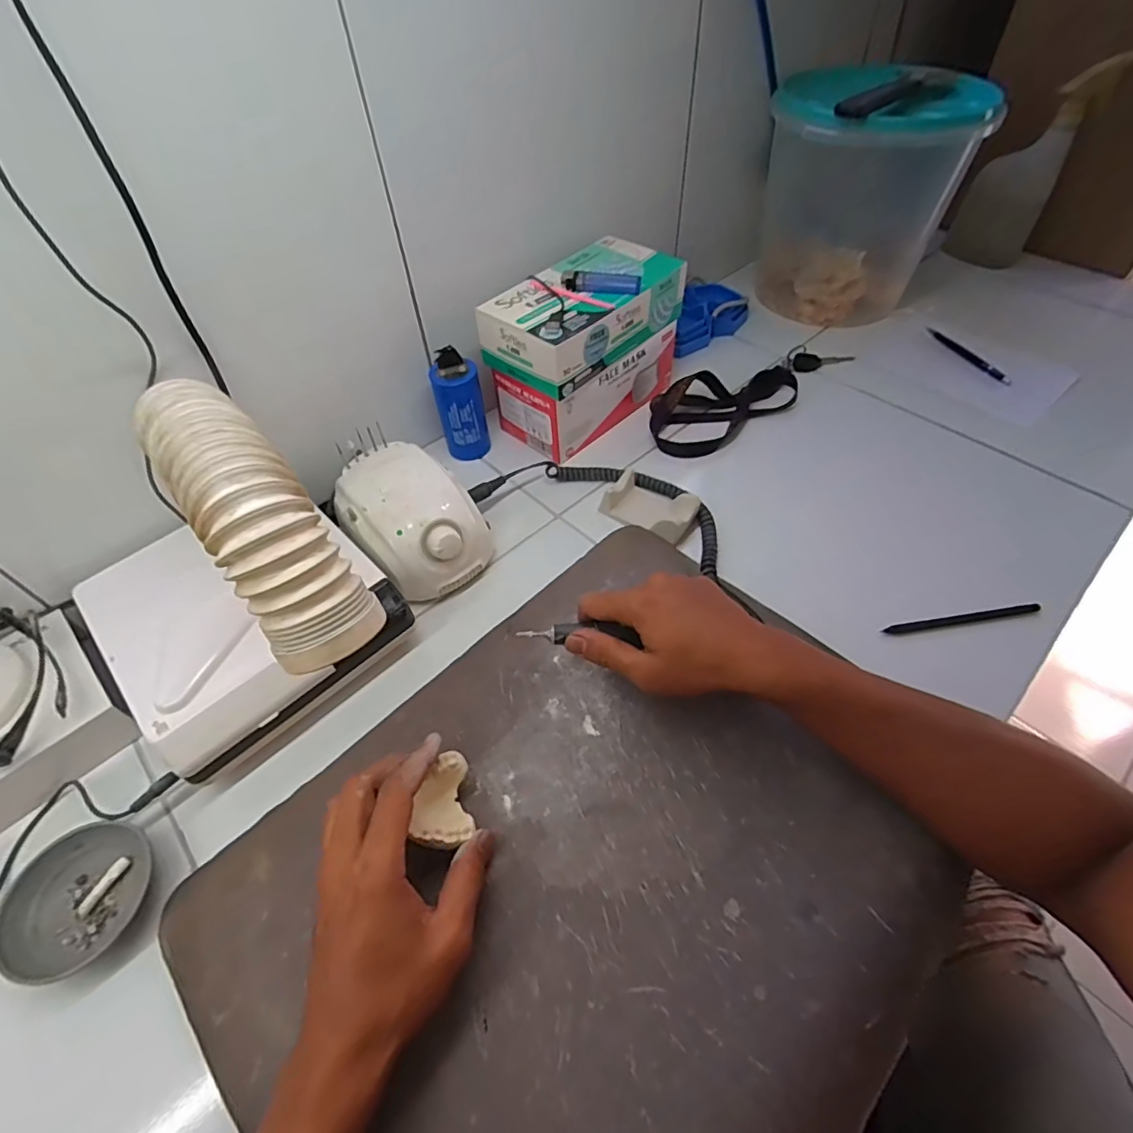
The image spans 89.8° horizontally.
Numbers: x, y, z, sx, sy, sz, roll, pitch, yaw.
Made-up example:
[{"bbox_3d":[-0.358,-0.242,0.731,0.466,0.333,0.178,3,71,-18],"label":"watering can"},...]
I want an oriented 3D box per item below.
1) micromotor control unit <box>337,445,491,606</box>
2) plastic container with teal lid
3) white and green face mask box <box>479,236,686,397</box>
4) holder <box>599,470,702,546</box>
[{"bbox_3d":[-0.142,-0.043,0.530,0.103,0.077,0.139,-38,58,-24],"label":"micromotor control unit"},{"bbox_3d":[0.368,-0.482,0.749,0.216,0.235,0.200,-12,51,-6],"label":"plastic container with teal lid"},{"bbox_3d":[0.021,-0.271,0.602,0.110,0.066,0.210,37,61,26],"label":"white and green face mask box"},{"bbox_3d":[0.086,-0.063,0.566,0.090,0.027,0.053,26,57,22],"label":"holder"}]

